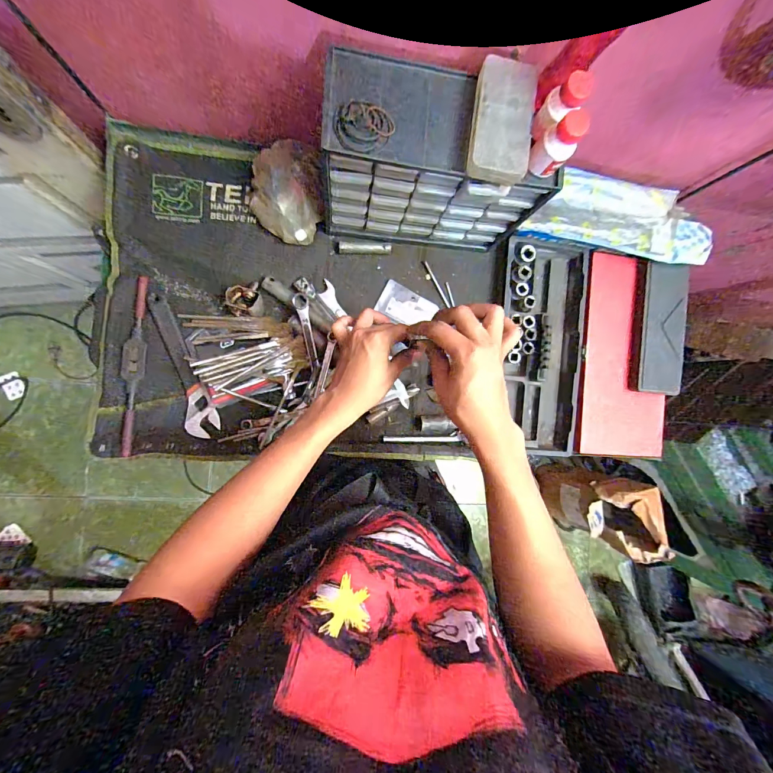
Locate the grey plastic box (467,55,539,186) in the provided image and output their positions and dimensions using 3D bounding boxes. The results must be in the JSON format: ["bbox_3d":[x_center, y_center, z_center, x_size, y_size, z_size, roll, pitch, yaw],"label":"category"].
[{"bbox_3d":[0.135,-0.305,0.399,0.070,0.023,0.125,6,89,-10],"label":"grey plastic box"}]

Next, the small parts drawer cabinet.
[{"bbox_3d":[0.060,-0.311,0.504,0.289,0.202,0.127,3,89,-10],"label":"small parts drawer cabinet"}]

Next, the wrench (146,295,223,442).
[{"bbox_3d":[-0.322,-0.034,0.547,0.051,0.015,0.235,-18,93,-10],"label":"wrench"}]

